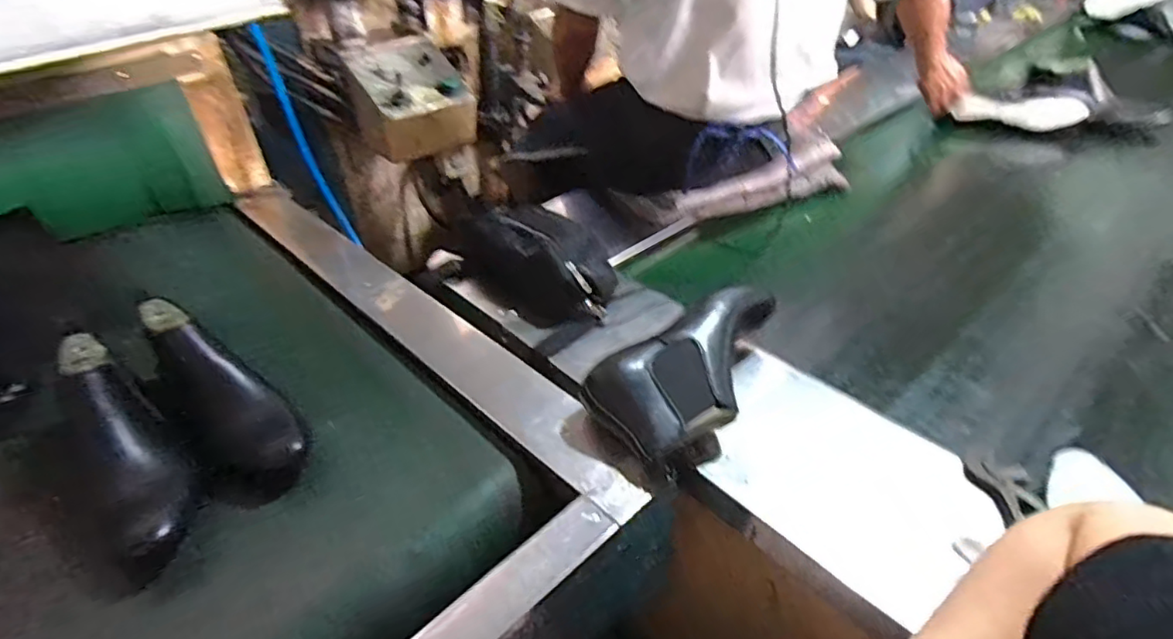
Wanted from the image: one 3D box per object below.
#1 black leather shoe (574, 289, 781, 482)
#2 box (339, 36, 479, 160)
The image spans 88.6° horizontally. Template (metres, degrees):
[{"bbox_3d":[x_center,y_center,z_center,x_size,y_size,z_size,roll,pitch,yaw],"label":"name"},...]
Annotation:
[{"bbox_3d":[0.131,0.049,0.661,0.277,0.071,0.123,-29,45,-33],"label":"black leather shoe"},{"bbox_3d":[-0.424,-0.535,1.471,0.249,0.207,0.207,-29,45,-33],"label":"box"}]

